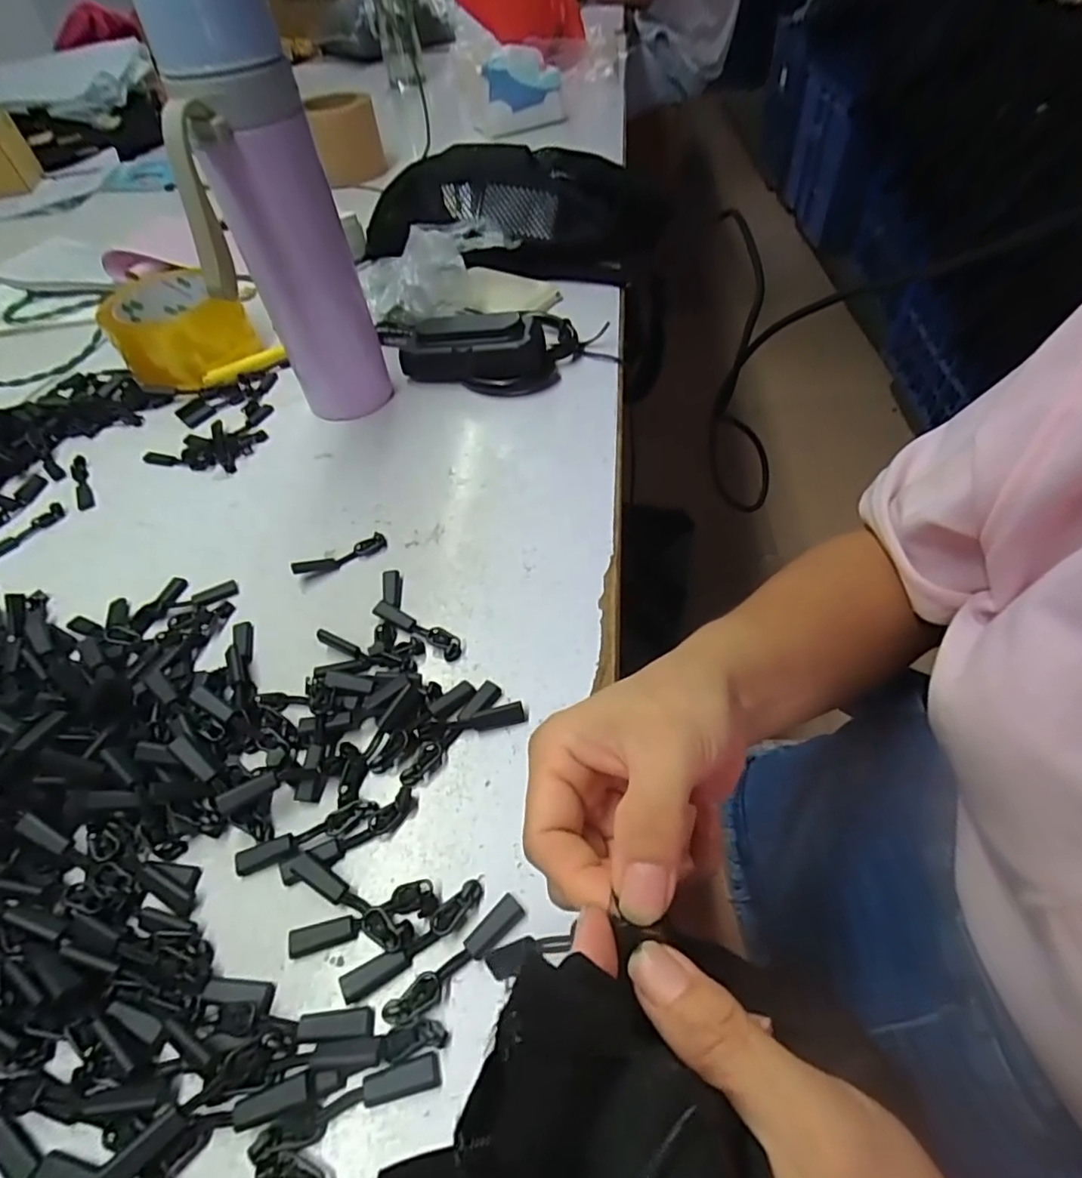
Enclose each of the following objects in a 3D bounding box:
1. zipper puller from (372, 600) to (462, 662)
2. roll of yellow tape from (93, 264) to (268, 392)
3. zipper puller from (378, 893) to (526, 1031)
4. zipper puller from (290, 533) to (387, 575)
[{"bbox_3d":[-0.064,0.020,0.303,0.054,0.006,0.011,26,57,22],"label":"zipper puller"},{"bbox_3d":[-0.293,-0.214,0.477,0.098,0.054,0.103,-24,54,-15],"label":"roll of yellow tape"},{"bbox_3d":[-0.031,0.134,0.210,0.057,0.004,0.011,-35,57,-22],"label":"zipper puller"},{"bbox_3d":[-0.117,-0.021,0.338,0.053,0.010,0.014,-24,54,-15],"label":"zipper puller"}]

